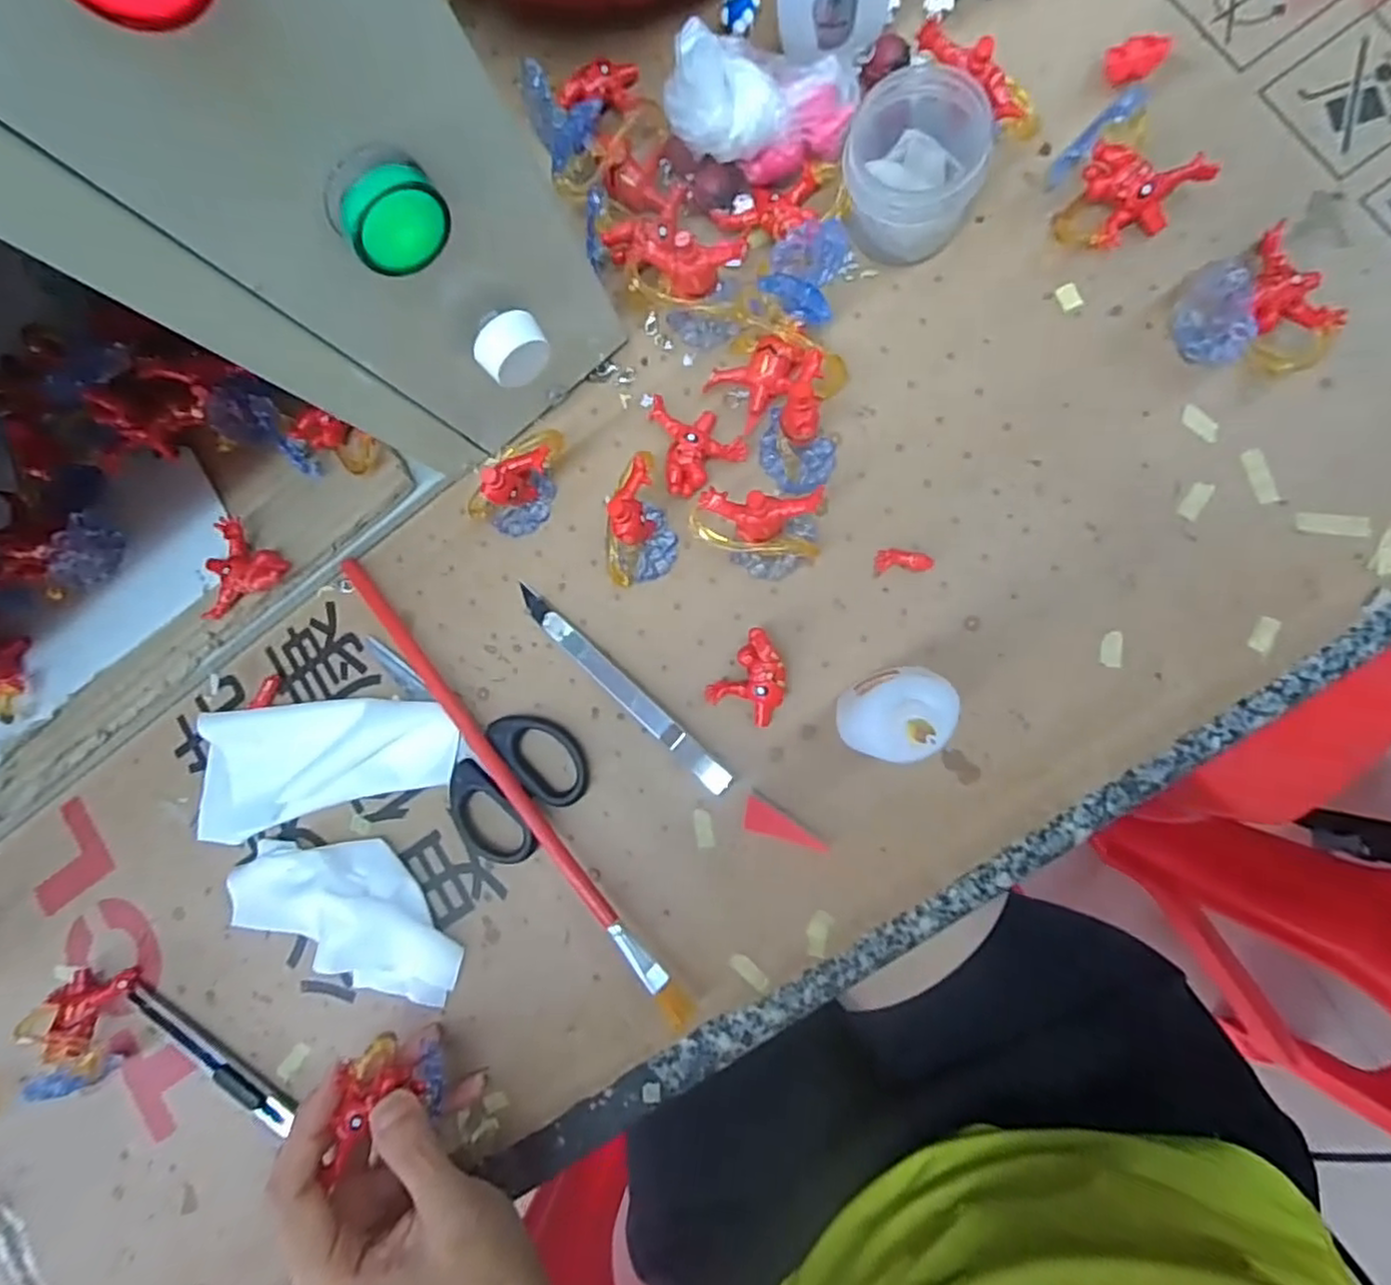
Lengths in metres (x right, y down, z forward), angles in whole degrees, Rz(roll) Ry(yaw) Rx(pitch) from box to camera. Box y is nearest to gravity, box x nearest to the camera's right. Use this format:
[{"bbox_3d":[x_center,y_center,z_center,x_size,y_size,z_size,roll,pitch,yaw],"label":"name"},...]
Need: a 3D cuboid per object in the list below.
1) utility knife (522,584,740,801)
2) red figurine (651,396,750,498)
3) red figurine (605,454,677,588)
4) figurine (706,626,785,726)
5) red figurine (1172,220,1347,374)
[{"bbox_3d":[-0.035,0.020,0.312,0.130,0.011,0.011,42,95,8],"label":"utility knife"},{"bbox_3d":[0.002,-0.092,0.308,0.037,0.016,0.048,-17,85,8],"label":"red figurine"},{"bbox_3d":[-0.022,-0.050,0.296,0.025,0.045,0.053,24,92,9],"label":"red figurine"},{"bbox_3d":[0.026,0.015,0.299,0.029,0.016,0.036,29,93,9],"label":"figurine"},{"bbox_3d":[0.219,-0.128,0.265,0.049,0.030,0.051,-30,83,7],"label":"red figurine"}]

